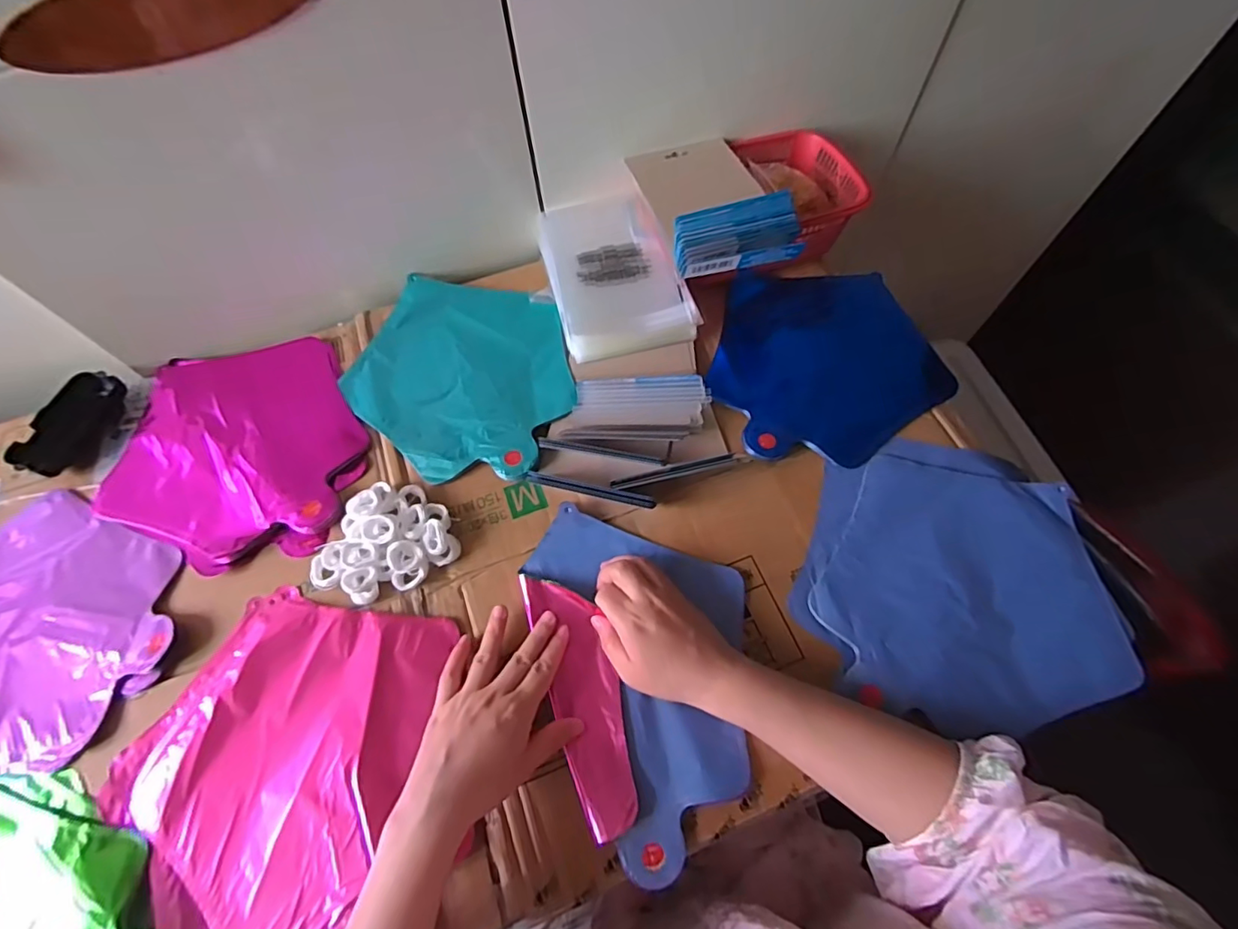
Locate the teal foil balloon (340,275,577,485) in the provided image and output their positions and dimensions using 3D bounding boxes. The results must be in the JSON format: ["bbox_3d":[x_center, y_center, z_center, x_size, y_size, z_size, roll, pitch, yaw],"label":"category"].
[{"bbox_3d":[-0.152,-0.095,0.557,0.231,0.016,0.215,0,62,1],"label":"teal foil balloon"}]

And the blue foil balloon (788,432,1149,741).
[{"bbox_3d":[0.286,0.095,0.460,0.247,0.014,0.236,19,64,10],"label":"blue foil balloon"}]

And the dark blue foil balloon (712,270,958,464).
[{"bbox_3d":[0.200,-0.108,0.551,0.227,0.013,0.217,-22,64,-10],"label":"dark blue foil balloon"}]

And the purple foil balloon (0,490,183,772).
[{"bbox_3d":[-0.485,0.130,0.455,0.232,0.015,0.225,0,62,1],"label":"purple foil balloon"}]

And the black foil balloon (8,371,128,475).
[{"bbox_3d":[-0.530,-0.040,0.538,0.058,0.024,0.104,6,63,4],"label":"black foil balloon"}]

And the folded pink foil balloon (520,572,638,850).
[{"bbox_3d":[-0.027,0.176,0.430,0.051,0.013,0.191,-16,67,-7],"label":"folded pink foil balloon"}]

